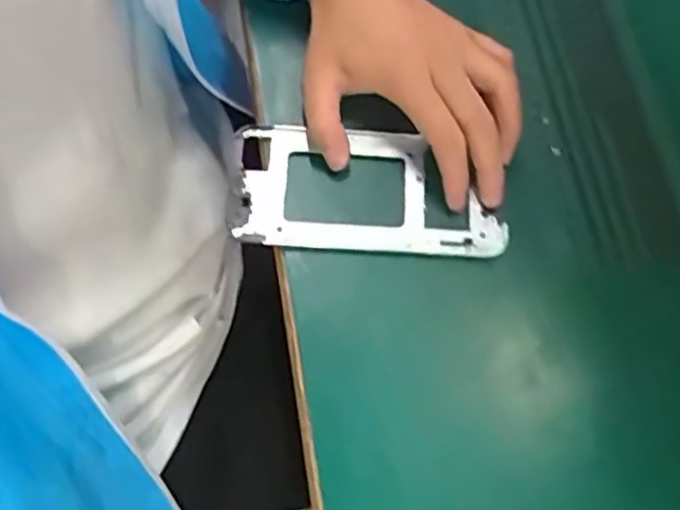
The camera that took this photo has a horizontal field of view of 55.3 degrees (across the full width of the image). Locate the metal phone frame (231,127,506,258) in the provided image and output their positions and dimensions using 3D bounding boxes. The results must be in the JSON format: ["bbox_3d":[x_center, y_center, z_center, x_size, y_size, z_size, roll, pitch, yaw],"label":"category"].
[{"bbox_3d":[0.018,-0.037,0.378,0.148,0.007,0.075,2,70,1],"label":"metal phone frame"}]

